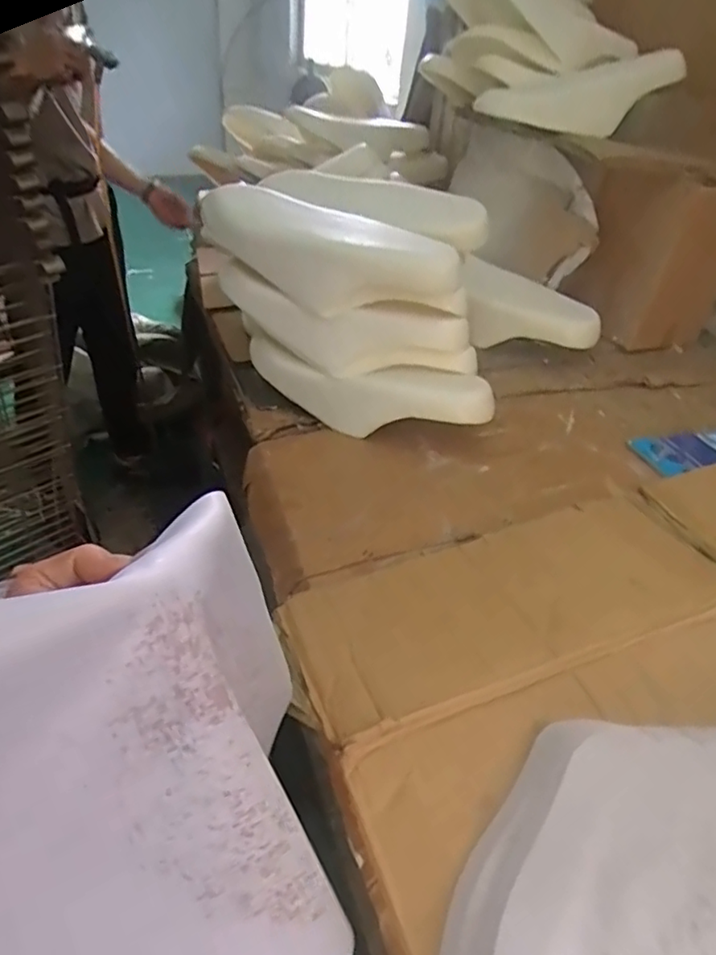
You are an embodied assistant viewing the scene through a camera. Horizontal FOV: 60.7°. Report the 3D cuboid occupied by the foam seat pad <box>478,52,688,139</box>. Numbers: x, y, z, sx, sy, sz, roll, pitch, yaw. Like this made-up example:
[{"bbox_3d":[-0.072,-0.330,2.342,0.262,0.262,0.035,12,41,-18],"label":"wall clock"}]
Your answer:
[{"bbox_3d":[0.518,-0.870,1.426,0.476,0.160,0.071,-16,9,2],"label":"foam seat pad"}]

